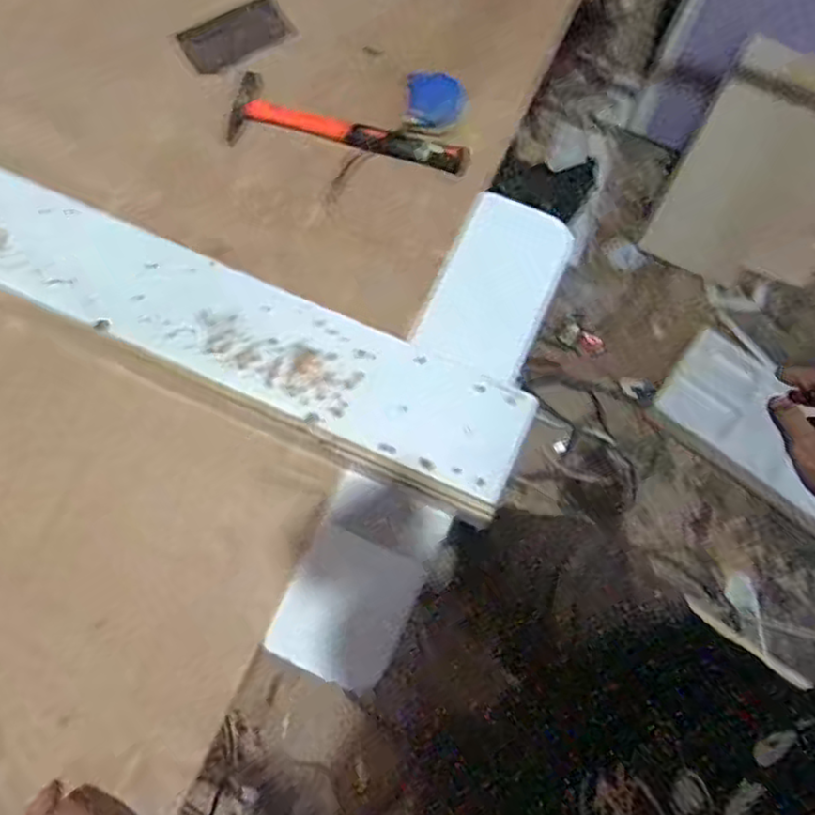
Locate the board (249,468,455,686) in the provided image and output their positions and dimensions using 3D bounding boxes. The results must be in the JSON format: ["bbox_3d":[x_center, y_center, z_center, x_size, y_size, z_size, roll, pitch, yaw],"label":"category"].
[{"bbox_3d":[-0.056,0.195,0.688,0.114,0.009,0.132,29,75,-7],"label":"board"}]

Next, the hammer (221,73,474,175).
[{"bbox_3d":[-0.063,-0.322,0.810,0.272,0.033,0.094,11,75,2],"label":"hammer"}]

